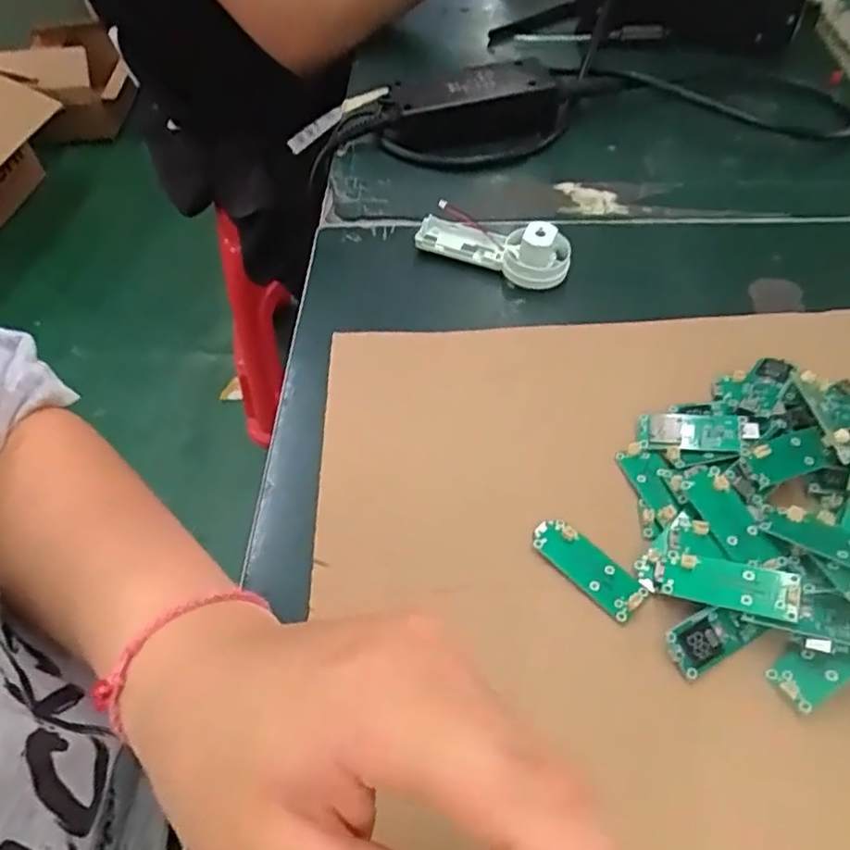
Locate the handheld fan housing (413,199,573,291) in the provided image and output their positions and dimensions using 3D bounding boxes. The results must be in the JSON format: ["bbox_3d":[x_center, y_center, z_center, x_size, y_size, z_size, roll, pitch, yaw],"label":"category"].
[{"bbox_3d":[0.040,-0.107,0.393,0.088,0.030,0.035,31,61,23],"label":"handheld fan housing"}]

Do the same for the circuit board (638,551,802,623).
[{"bbox_3d":[0.116,0.062,0.260,0.054,0.006,0.018,8,65,22],"label":"circuit board"}]

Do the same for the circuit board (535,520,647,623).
[{"bbox_3d":[0.068,0.058,0.277,0.019,0.005,0.050,-41,61,-17],"label":"circuit board"}]

